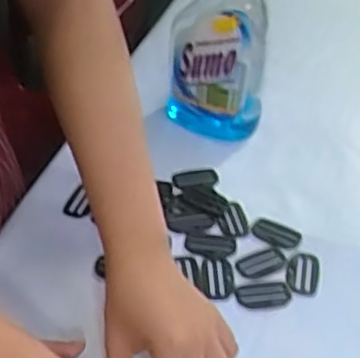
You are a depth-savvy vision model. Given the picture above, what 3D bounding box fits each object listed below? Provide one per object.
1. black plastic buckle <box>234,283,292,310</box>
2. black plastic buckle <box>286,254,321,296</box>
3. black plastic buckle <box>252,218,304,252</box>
[{"bbox_3d":[0.070,0.098,0.553,0.049,0.004,0.027,-3,39,-8],"label":"black plastic buckle"},{"bbox_3d":[0.108,0.081,0.576,0.028,0.004,0.048,12,39,10],"label":"black plastic buckle"},{"bbox_3d":[0.090,0.051,0.612,0.047,0.005,0.030,22,42,22],"label":"black plastic buckle"}]

